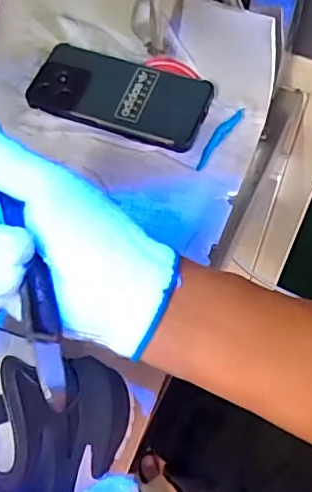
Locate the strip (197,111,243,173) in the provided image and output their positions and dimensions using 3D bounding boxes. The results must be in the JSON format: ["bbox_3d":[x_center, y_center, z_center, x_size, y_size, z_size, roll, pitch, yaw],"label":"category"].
[{"bbox_3d":[0.056,-0.098,0.521,0.011,0.013,0.074,32,64,17],"label":"strip"}]

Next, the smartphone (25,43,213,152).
[{"bbox_3d":[-0.035,-0.142,0.535,0.163,0.009,0.082,18,69,10],"label":"smartphone"}]

